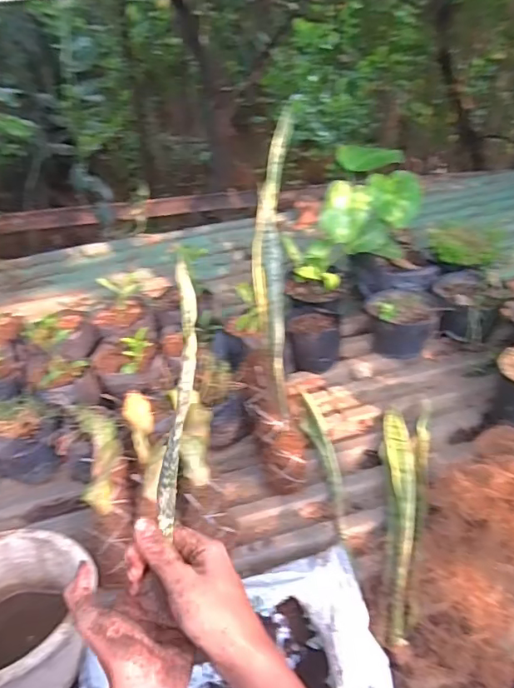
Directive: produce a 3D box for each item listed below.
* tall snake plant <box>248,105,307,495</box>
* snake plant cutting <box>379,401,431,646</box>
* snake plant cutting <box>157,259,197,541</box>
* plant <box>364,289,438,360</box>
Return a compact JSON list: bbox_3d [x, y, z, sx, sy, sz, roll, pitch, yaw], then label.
[{"bbox_3d":[0.034,-0.071,0.981,0.107,0.704,0.235,-1,-1,4],"label":"tall snake plant"},{"bbox_3d":[0.260,0.290,0.928,0.088,0.049,0.498,9,41,13],"label":"snake plant cutting"},{"bbox_3d":[-0.063,0.047,0.414,0.020,0.218,0.013,11,12,18],"label":"snake plant cutting"},{"bbox_3d":[0.353,-0.064,1.262,0.161,0.128,0.175,7,41,10],"label":"plant"}]

